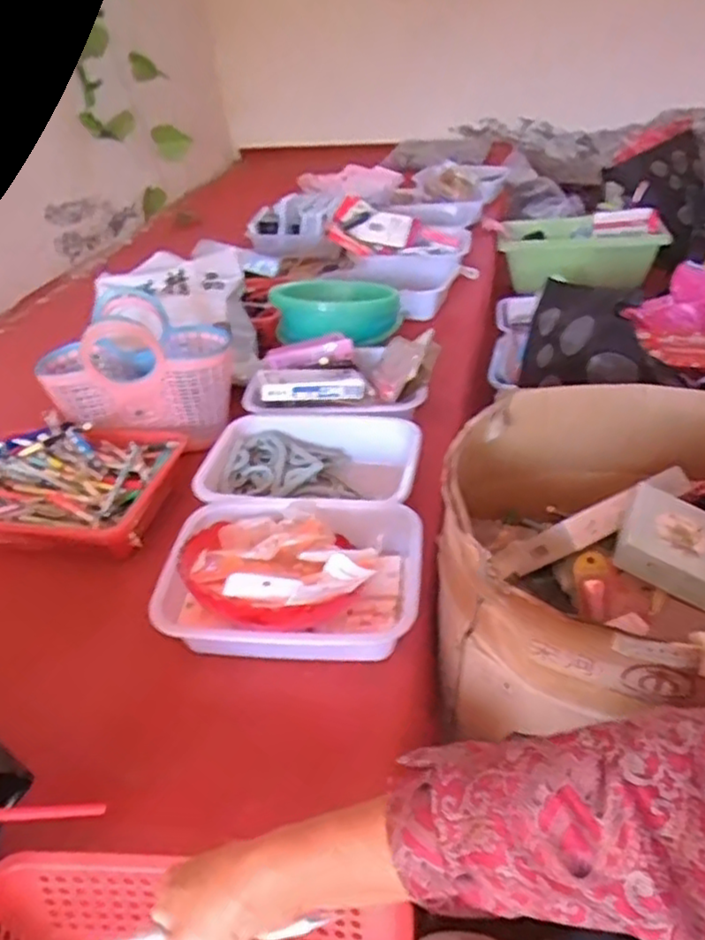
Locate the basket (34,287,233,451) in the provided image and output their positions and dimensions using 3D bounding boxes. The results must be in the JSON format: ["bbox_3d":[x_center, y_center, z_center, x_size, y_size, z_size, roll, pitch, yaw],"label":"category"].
[{"bbox_3d":[-0.342,-0.168,1.075,0.292,0.167,0.159,2,36,13],"label":"basket"}]

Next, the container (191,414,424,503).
[{"bbox_3d":[-0.056,0.010,0.979,0.291,0.087,0.210,0,36,10],"label":"container"}]

